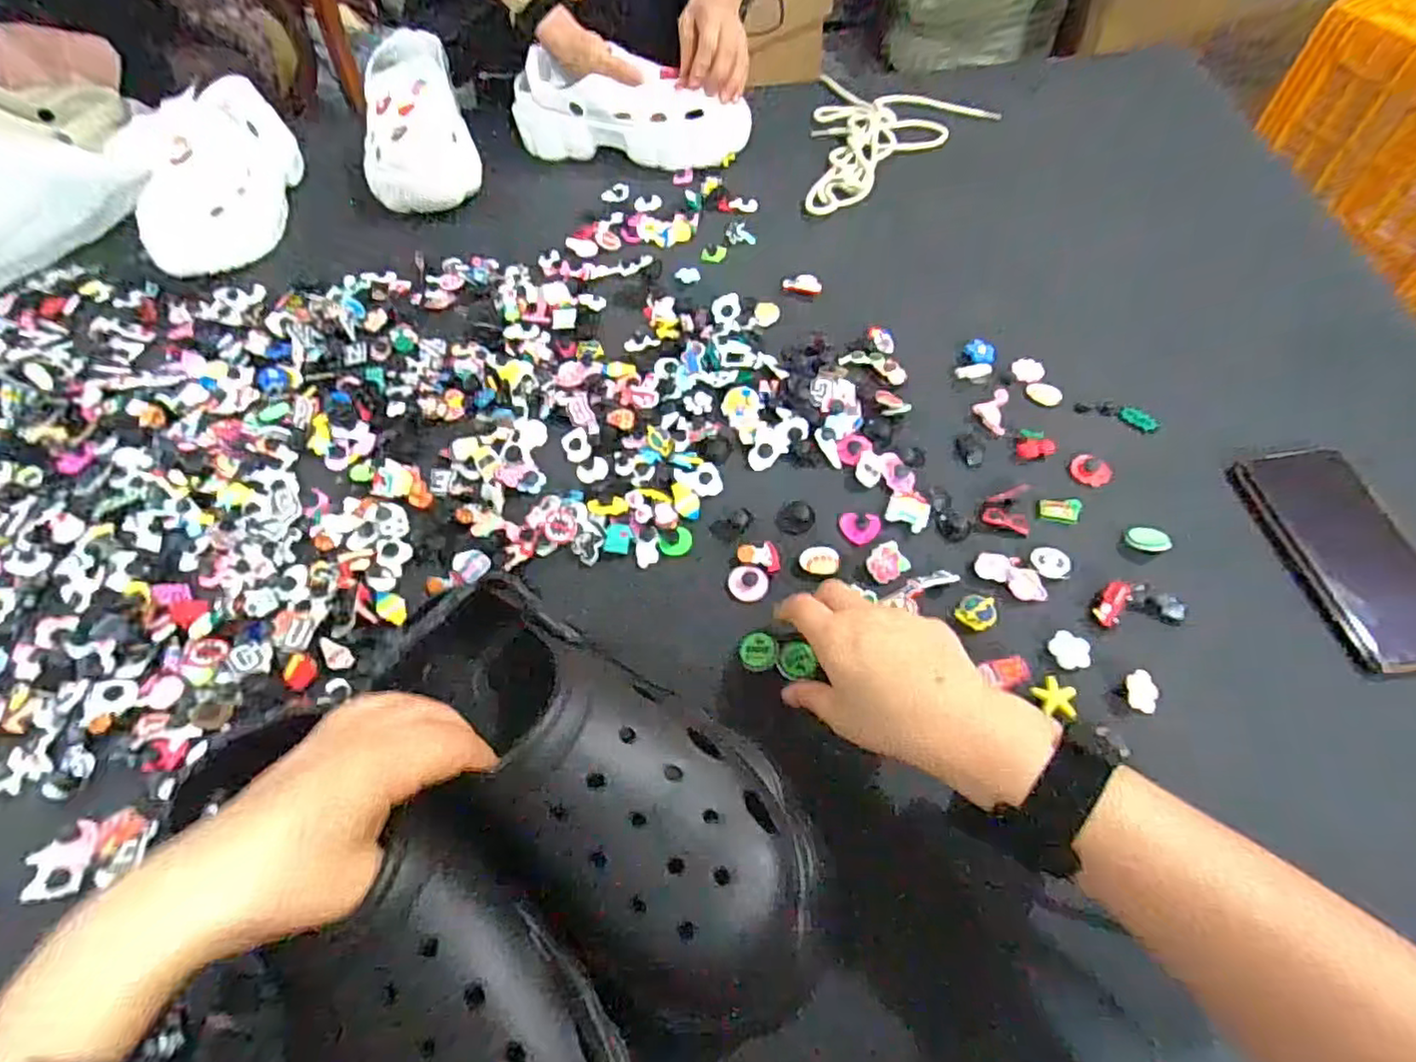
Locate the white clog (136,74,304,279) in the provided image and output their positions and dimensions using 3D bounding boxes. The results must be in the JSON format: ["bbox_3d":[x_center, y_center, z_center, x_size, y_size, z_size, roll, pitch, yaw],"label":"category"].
[{"bbox_3d":[-0.520,-0.385,0.718,0.093,0.113,0.245,3,70,6],"label":"white clog"}]

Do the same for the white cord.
[{"bbox_3d":[0.215,-0.436,0.740,0.194,0.020,0.268,5,58,8],"label":"white cord"}]

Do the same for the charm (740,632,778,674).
[{"bbox_3d":[0.032,0.077,0.427,0.023,0.007,0.023,1,58,6],"label":"charm"}]

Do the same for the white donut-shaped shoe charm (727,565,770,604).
[{"bbox_3d":[0.028,0.036,0.457,0.028,0.004,0.026,-1,77,4],"label":"white donut-shaped shoe charm"}]

